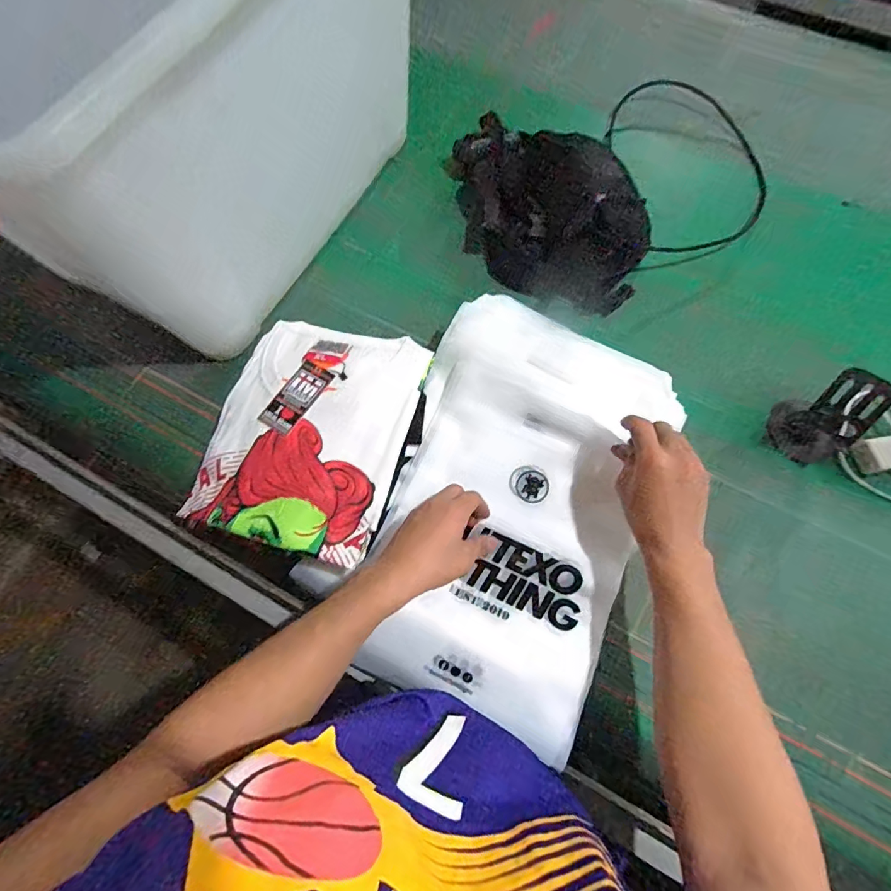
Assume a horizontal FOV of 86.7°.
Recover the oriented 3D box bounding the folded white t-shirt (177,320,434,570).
[{"bbox_3d":[-0.158,-0.021,0.546,0.230,0.052,0.269,13,72,6],"label":"folded white t-shirt"}]

